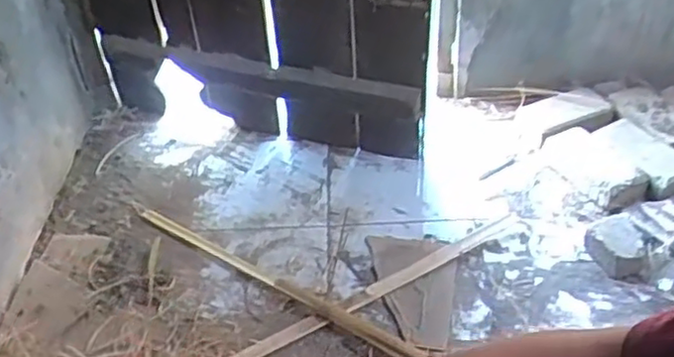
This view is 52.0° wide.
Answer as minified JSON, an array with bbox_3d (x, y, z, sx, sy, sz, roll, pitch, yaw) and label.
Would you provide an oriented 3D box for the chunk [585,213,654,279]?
[{"bbox_3d":[0.550,0.121,1.345,0.110,0.048,0.159,25,48,29],"label":"chunk"}]

